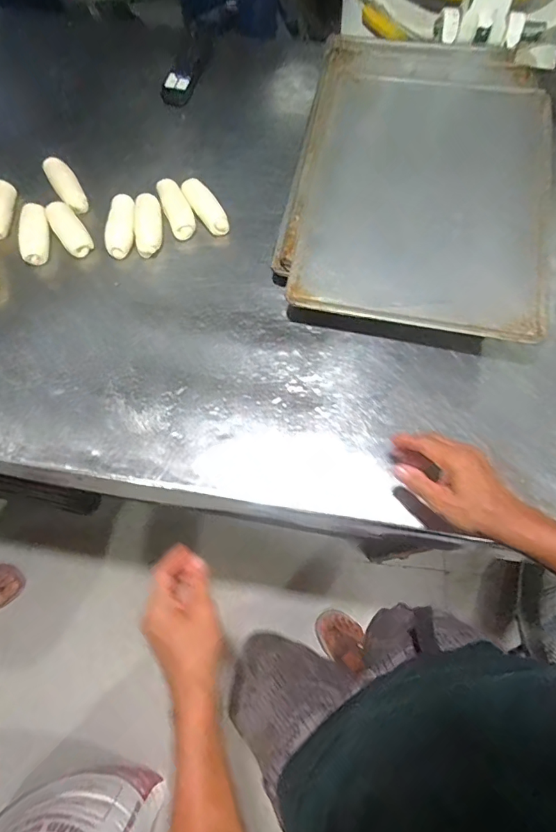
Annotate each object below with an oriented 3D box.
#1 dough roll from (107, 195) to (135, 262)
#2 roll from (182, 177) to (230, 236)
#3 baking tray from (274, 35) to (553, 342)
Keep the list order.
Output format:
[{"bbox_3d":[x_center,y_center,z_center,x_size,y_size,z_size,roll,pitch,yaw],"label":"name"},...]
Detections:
[{"bbox_3d":[-0.228,-0.276,0.671,0.035,0.039,0.093,0,69,-1],"label":"dough roll"},{"bbox_3d":[-0.110,-0.315,0.692,0.037,0.036,0.101,-31,73,-12],"label":"roll"},{"bbox_3d":[0.216,-0.376,0.672,0.361,0.046,0.554,10,73,6],"label":"baking tray"}]

